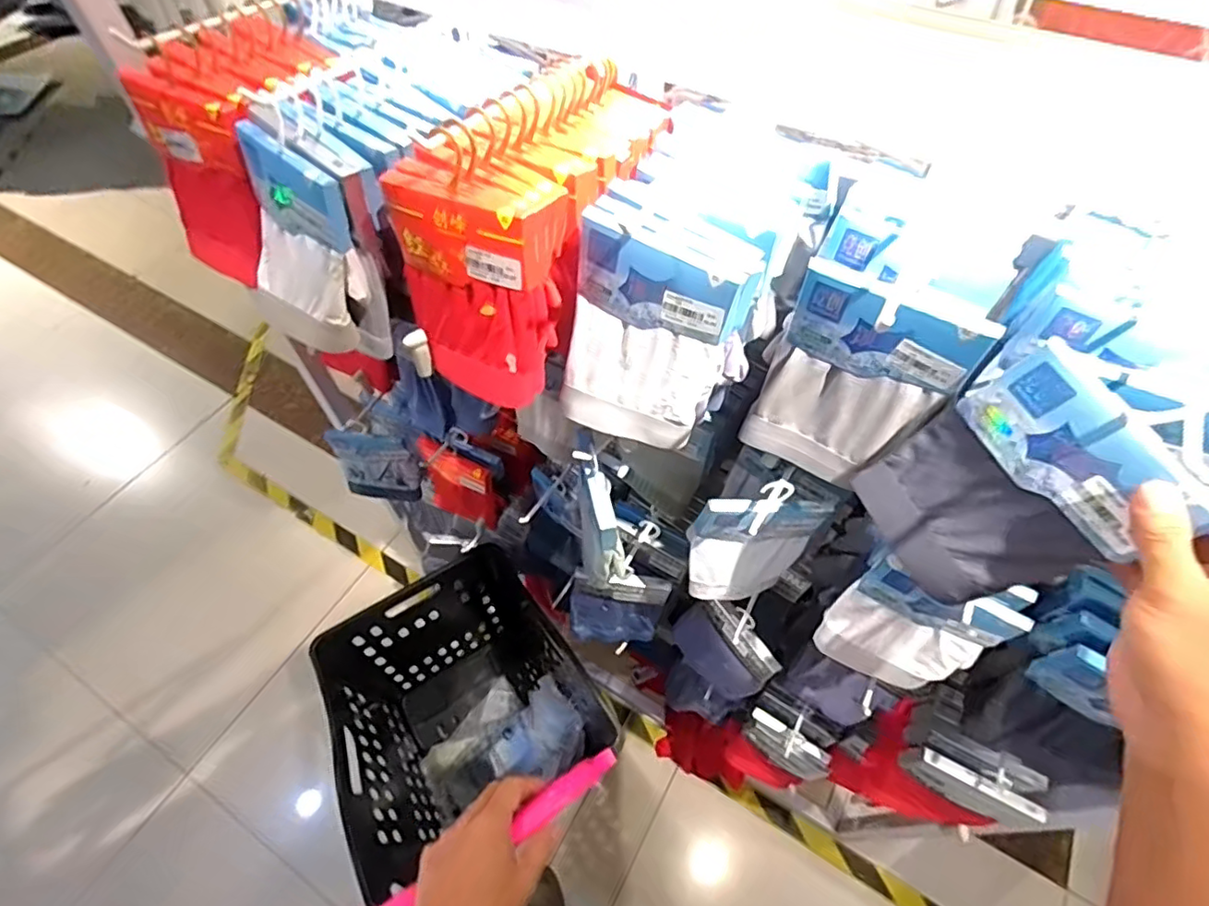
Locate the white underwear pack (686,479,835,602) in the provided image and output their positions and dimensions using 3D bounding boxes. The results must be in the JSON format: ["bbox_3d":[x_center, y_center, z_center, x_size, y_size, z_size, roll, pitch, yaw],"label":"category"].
[{"bbox_3d":[0.156,0.096,0.627,0.128,0.208,0.053,-3,57,-2],"label":"white underwear pack"}]

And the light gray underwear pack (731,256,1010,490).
[{"bbox_3d":[0.181,-0.045,0.441,0.123,0.179,0.026,31,62,19],"label":"light gray underwear pack"}]

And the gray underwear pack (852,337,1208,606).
[{"bbox_3d":[0.261,0.025,0.389,0.014,0.175,0.121,-17,68,-33],"label":"gray underwear pack"}]

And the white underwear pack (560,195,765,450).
[{"bbox_3d":[0.034,-0.089,0.464,0.123,0.188,0.035,25,48,13],"label":"white underwear pack"}]

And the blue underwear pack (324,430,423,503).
[{"bbox_3d":[-0.386,0.027,1.006,0.144,0.171,0.032,10,57,7],"label":"blue underwear pack"}]

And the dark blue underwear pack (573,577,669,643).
[{"bbox_3d":[0.016,0.232,0.867,0.142,0.192,0.036,6,57,4],"label":"dark blue underwear pack"}]

